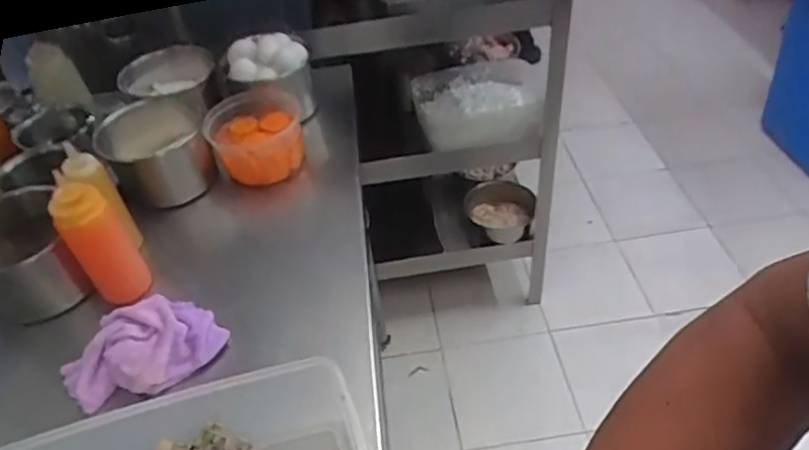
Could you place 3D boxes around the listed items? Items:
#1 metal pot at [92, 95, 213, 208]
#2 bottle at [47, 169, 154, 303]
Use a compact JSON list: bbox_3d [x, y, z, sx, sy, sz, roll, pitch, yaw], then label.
[{"bbox_3d":[-0.370,-0.116,0.929,0.149,0.093,0.147,-21,46,-15],"label":"metal pot"},{"bbox_3d":[-0.371,0.019,0.764,0.064,0.164,0.057,-11,44,-5],"label":"bottle"}]

